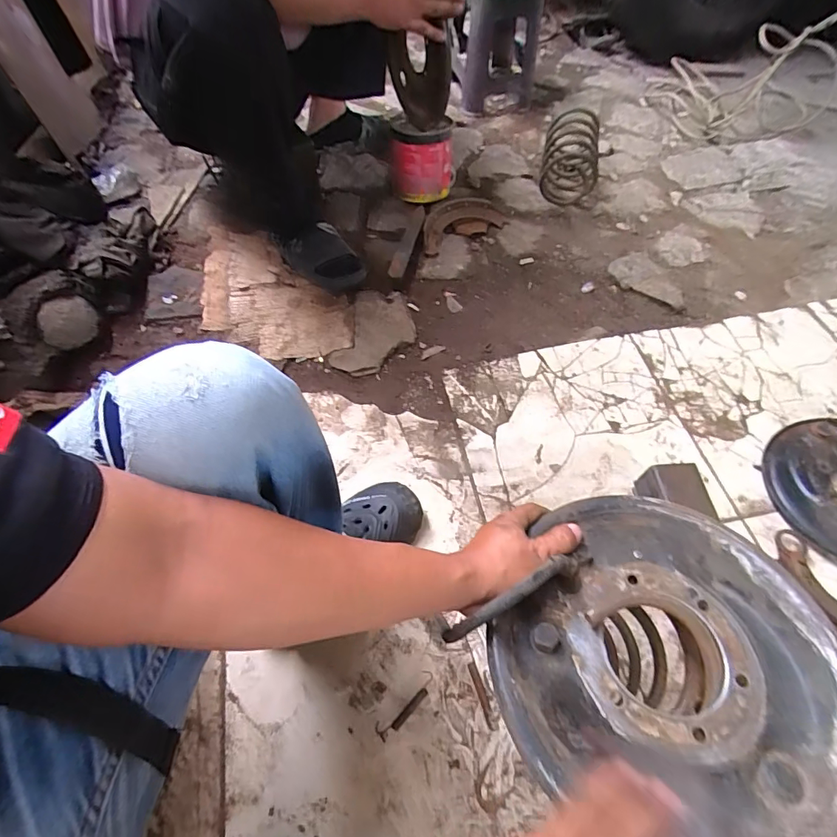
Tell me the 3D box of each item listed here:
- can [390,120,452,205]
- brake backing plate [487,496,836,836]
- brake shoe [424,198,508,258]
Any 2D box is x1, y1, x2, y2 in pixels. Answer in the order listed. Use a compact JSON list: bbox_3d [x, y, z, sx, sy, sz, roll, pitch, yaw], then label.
[{"bbox_3d":[0.007,-0.627,1.123,0.147,0.161,0.138,0,58,0],"label":"can"},{"bbox_3d":[0.202,0.181,0.365,0.241,0.053,0.247,-1,58,2],"label":"brake backing plate"},{"bbox_3d":[0.092,-0.486,1.119,0.237,0.042,0.133,-28,61,-13],"label":"brake shoe"}]

